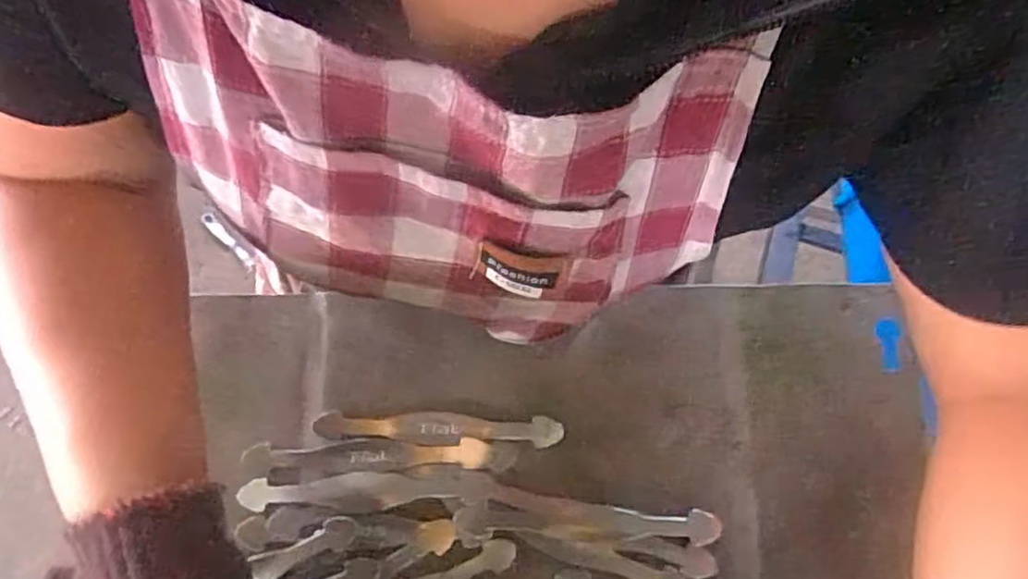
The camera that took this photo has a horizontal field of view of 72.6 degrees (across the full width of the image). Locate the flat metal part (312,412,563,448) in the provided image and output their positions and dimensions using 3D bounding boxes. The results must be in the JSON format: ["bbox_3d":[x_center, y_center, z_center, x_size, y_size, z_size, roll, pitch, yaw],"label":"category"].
[{"bbox_3d":[-0.047,0.082,0.414,0.146,0.006,0.018,1,70,3],"label":"flat metal part"}]

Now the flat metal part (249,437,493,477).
[{"bbox_3d":[-0.089,0.099,0.417,0.146,0.009,0.019,-2,70,2],"label":"flat metal part"}]

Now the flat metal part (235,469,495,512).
[{"bbox_3d":[-0.088,0.119,0.412,0.149,0.007,0.021,-2,70,2],"label":"flat metal part"}]

